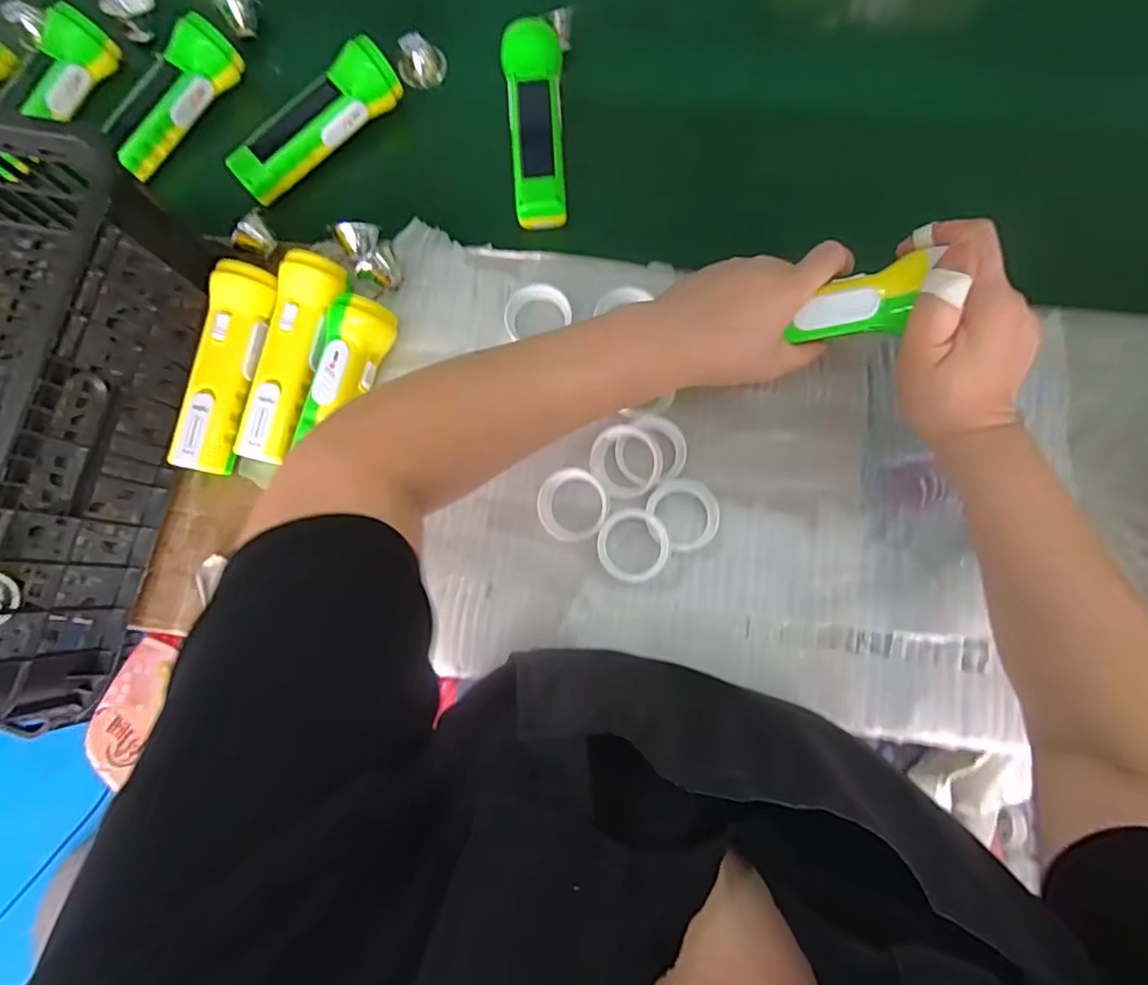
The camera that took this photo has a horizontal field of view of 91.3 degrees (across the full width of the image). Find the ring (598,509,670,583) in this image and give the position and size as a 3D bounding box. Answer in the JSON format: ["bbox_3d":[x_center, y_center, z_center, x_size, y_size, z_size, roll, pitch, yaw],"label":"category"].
[{"bbox_3d":[0.044,0.040,0.417,0.052,0.008,0.053,0,88,16],"label":"ring"}]

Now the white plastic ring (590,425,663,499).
[{"bbox_3d":[0.041,-0.023,0.430,0.055,0.011,0.055,4,99,22],"label":"white plastic ring"}]

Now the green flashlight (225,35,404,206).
[{"bbox_3d":[-0.231,-0.327,0.485,0.159,0.049,0.056,-38,80,-5],"label":"green flashlight"}]

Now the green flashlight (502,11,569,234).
[{"bbox_3d":[-0.032,-0.310,0.474,0.045,0.040,0.161,-3,79,2],"label":"green flashlight"}]

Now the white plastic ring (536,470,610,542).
[{"bbox_3d":[-0.001,0.010,0.433,0.054,0.018,0.054,0,79,2],"label":"white plastic ring"}]

